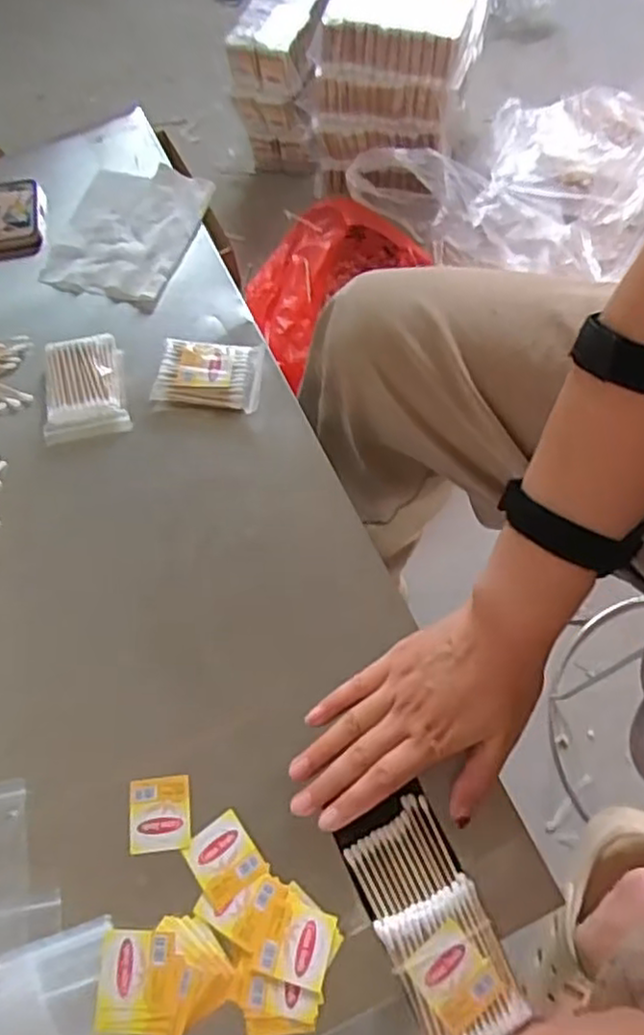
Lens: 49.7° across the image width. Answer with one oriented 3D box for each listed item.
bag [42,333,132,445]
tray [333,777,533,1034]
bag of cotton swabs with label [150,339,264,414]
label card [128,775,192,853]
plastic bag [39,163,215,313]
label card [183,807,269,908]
[{"bbox_3d":[-0.193,-0.106,0.563,0.065,0.021,0.083,-12,67,0],"label":"bag"},{"bbox_3d":[0.061,0.233,0.408,0.062,0.015,0.124,-23,58,-9],"label":"tray"},{"bbox_3d":[-0.089,-0.116,0.565,0.086,0.022,0.059,10,69,9],"label":"bag of cotton swabs with label"},{"bbox_3d":[-0.104,0.190,0.447,0.039,0.004,0.044,-8,67,4],"label":"label card"},{"bbox_3d":[-0.178,-0.260,0.630,0.117,0.017,0.148,15,70,11],"label":"plastic bag"},{"bbox_3d":[-0.061,0.213,0.434,0.038,0.004,0.043,-37,69,-10],"label":"label card"}]

